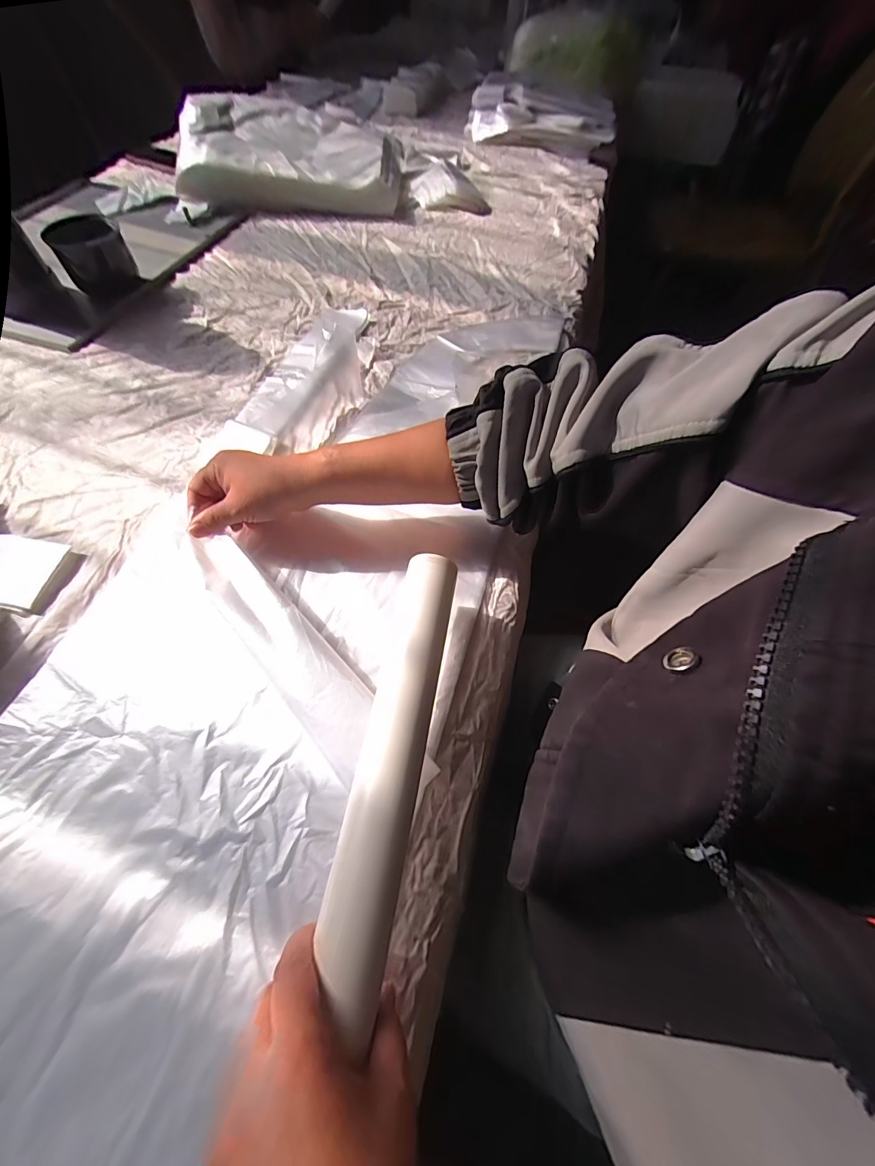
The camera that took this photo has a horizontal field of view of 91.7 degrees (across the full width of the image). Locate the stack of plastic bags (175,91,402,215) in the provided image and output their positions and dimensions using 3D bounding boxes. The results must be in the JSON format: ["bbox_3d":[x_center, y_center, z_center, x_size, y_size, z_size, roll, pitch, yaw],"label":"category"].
[{"bbox_3d":[-0.261,-0.786,0.780,0.381,0.100,0.232,2,59,-1],"label":"stack of plastic bags"}]

